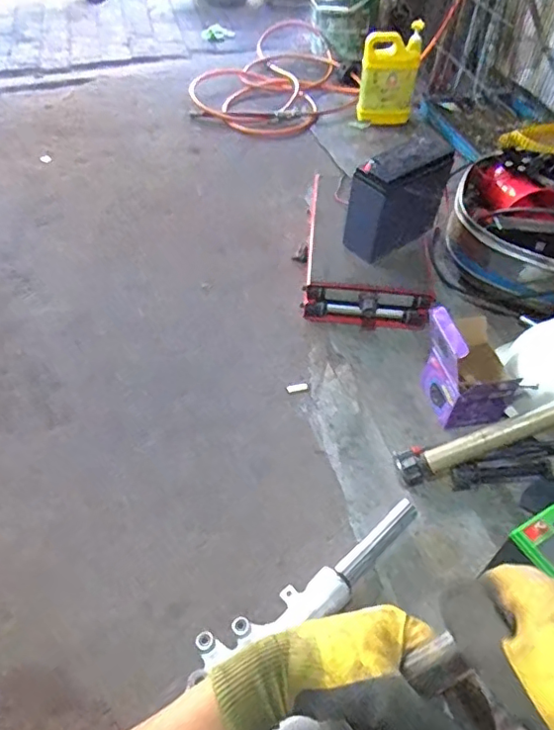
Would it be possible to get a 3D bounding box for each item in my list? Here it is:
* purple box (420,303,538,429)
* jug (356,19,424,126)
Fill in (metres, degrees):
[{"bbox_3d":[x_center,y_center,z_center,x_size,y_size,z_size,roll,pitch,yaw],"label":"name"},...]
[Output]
[{"bbox_3d":[0.303,-0.007,0.867,0.137,0.177,0.133,-10,50,-8],"label":"purple box"},{"bbox_3d":[0.301,-0.776,1.489,0.157,0.218,0.069,2,49,2],"label":"jug"}]

